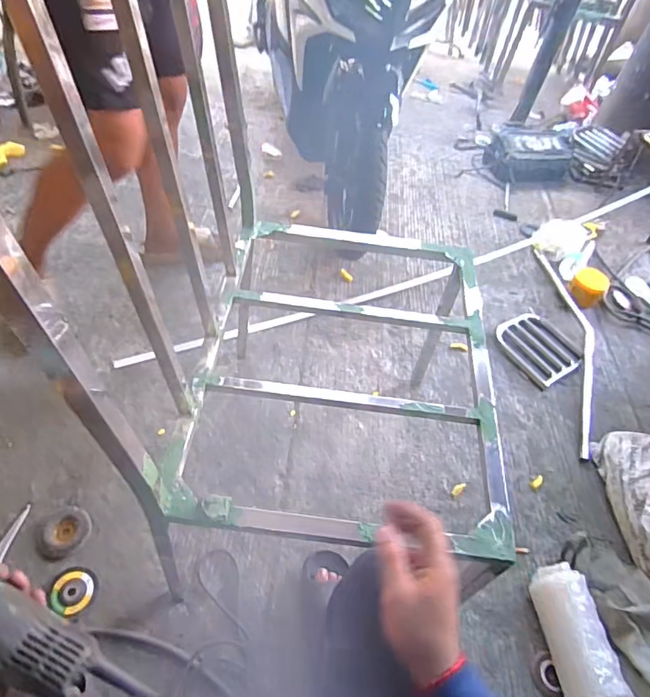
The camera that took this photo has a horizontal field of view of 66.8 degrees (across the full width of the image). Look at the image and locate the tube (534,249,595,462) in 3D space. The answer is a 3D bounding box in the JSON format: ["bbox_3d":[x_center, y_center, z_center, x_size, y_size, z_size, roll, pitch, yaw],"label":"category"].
[{"bbox_3d":[0.809,-0.033,1.609,0.137,0.033,0.883,10,50,-3],"label":"tube"}]

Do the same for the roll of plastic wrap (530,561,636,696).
[{"bbox_3d":[0.499,0.591,0.990,0.111,0.093,0.279,-1,52,-11],"label":"roll of plastic wrap"}]

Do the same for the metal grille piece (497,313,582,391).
[{"bbox_3d":[0.687,-0.006,1.575,0.229,0.025,0.248,-17,56,-23],"label":"metal grille piece"}]

